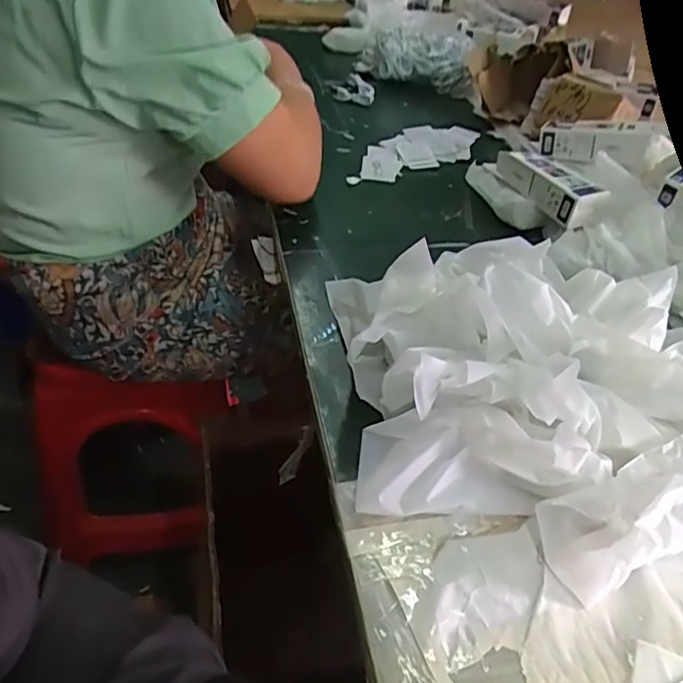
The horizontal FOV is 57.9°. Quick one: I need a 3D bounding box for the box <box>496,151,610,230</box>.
[{"bbox_3d":[0.243,-0.188,0.735,0.053,0.038,0.133,-19,48,-28],"label":"box"}]

